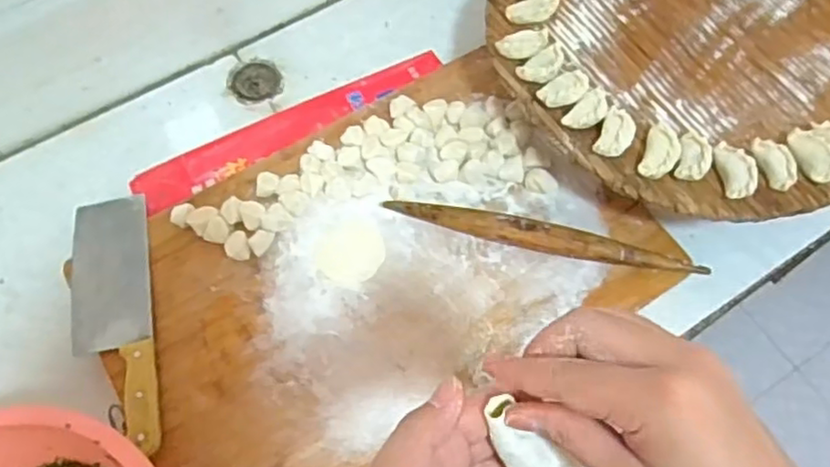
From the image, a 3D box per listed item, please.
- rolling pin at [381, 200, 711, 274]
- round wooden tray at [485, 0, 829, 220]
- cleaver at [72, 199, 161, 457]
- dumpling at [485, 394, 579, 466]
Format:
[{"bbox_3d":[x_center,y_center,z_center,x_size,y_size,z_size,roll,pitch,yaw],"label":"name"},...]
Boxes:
[{"bbox_3d":[0.134,0.007,0.694,0.323,0.030,0.027,12,64,7],"label":"rolling pin"},{"bbox_3d":[0.307,-0.233,0.714,0.429,0.033,0.457,0,63,1],"label":"round wooden tray"},{"bbox_3d":[-0.303,0.081,0.665,0.079,0.018,0.279,-12,60,-8],"label":"cleaver"},{"bbox_3d":[0.050,0.100,0.300,0.028,0.012,0.060,-37,110,-16],"label":"dumpling"}]

